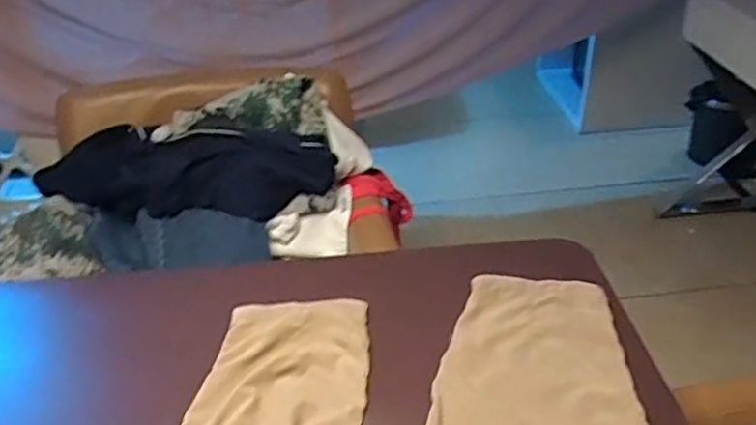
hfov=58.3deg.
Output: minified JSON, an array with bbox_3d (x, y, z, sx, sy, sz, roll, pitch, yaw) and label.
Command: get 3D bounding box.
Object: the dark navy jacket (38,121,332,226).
[{"bbox_3d":[-0.381,-0.071,1.272,0.585,0.133,0.177,4,35,7],"label":"dark navy jacket"}]

